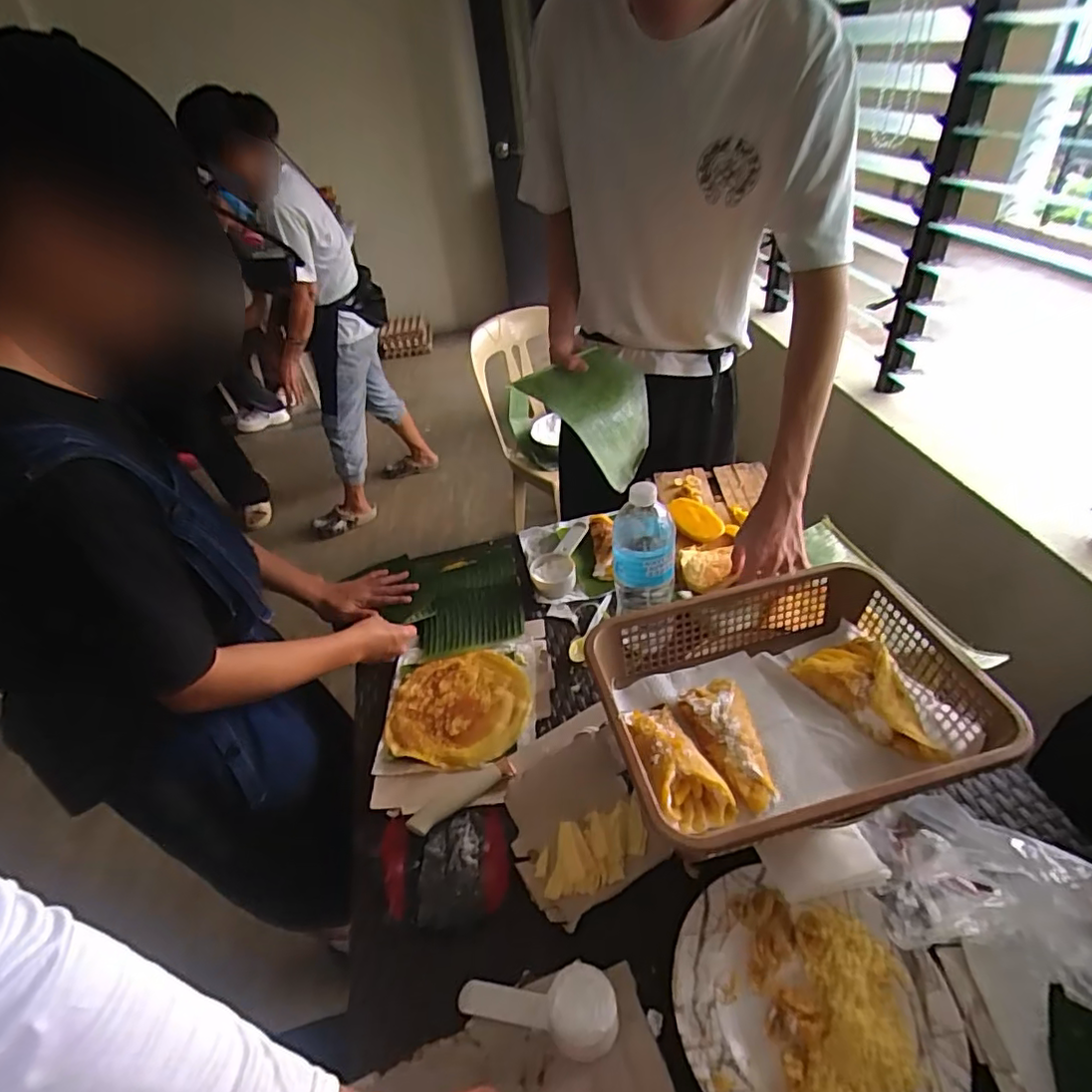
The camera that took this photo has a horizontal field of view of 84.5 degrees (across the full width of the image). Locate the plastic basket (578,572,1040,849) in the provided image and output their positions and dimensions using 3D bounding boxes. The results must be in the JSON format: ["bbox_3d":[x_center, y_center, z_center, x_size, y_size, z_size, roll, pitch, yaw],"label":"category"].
[{"bbox_3d":[0.240,0.164,0.622,0.346,0.096,0.265,-12,39,-6],"label":"plastic basket"}]

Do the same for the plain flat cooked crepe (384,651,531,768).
[{"bbox_3d":[-0.114,0.212,0.796,0.179,0.010,0.169,-4,39,4],"label":"plain flat cooked crepe"}]

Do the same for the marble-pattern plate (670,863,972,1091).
[{"bbox_3d":[0.224,0.396,0.509,0.221,0.025,0.204,-4,39,4],"label":"marble-pattern plate"}]

